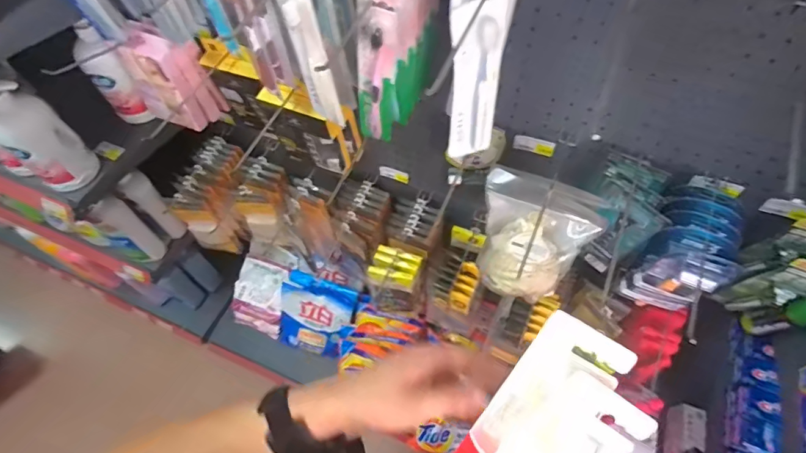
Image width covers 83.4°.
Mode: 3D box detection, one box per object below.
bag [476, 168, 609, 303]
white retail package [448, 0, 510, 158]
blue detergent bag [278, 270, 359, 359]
[{"bbox_3d":[0.192,0.021,0.671,0.158,0.173,0.111,18,62,12],"label":"bag"},{"bbox_3d":[0.081,-0.164,0.517,0.058,0.213,0.030,-12,60,-4],"label":"white retail package"},{"bbox_3d":[-0.239,0.251,1.255,0.209,0.224,0.042,15,16,2],"label":"blue detergent bag"}]

